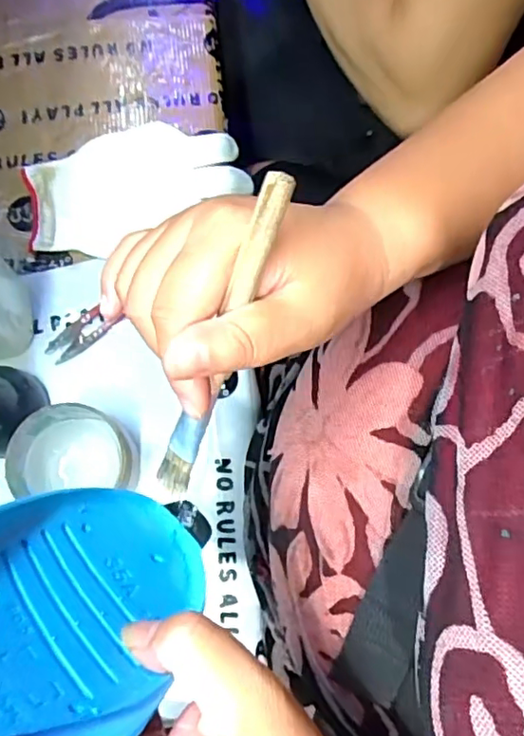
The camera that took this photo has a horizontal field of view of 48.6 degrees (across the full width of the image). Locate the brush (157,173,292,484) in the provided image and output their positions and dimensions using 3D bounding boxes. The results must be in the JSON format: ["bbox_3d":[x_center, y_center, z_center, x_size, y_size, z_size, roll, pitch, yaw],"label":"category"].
[{"bbox_3d":[-0.018,-0.004,0.233,0.015,0.006,0.152,26,122,5],"label":"brush"}]

